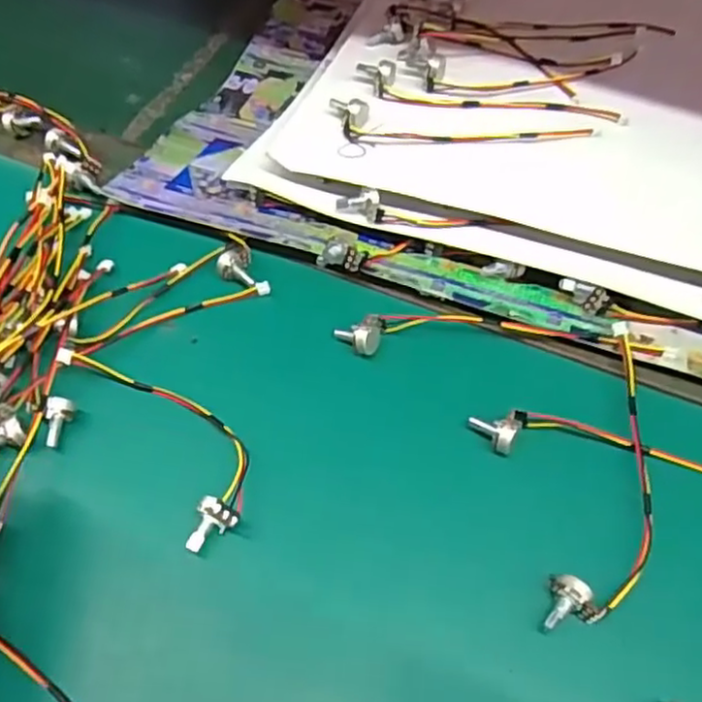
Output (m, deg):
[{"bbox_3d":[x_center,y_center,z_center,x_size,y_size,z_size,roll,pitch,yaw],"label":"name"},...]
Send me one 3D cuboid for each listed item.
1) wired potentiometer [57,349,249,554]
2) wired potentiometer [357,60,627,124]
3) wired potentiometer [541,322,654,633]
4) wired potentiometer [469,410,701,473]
[{"bbox_3d":[-0.093,0.037,0.342,0.047,0.020,0.130,-36,64,-18],"label":"wired potentiometer"},{"bbox_3d":[0.083,-0.156,0.422,0.166,0.015,0.031,13,60,10],"label":"wired potentiometer"},{"bbox_3d":[0.128,0.056,0.322,0.037,0.012,0.161,18,61,13],"label":"wired potentiometer"},{"bbox_3d":[0.147,0.049,0.327,0.177,0.011,0.024,9,60,8],"label":"wired potentiometer"}]

